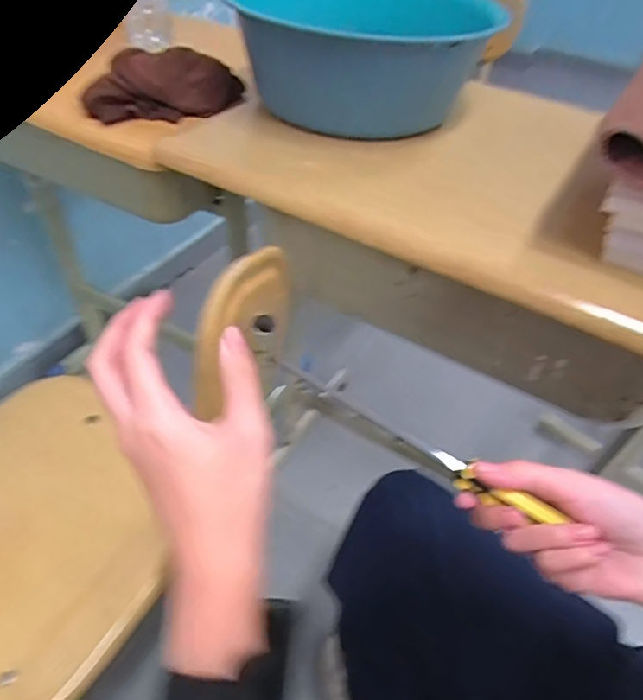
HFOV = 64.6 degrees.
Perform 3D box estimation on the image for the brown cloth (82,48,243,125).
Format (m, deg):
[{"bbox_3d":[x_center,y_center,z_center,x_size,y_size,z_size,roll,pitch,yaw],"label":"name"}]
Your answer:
[{"bbox_3d":[-0.168,-0.289,0.547,0.158,0.048,0.074,-2,46,-7],"label":"brown cloth"}]

